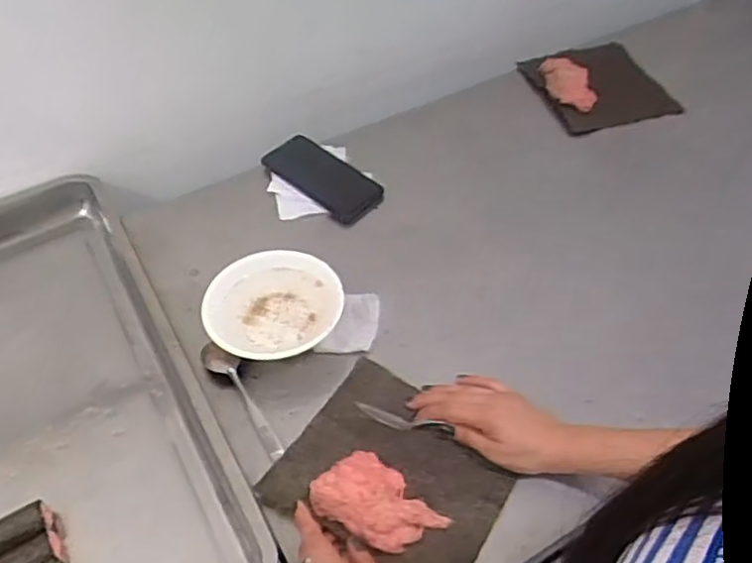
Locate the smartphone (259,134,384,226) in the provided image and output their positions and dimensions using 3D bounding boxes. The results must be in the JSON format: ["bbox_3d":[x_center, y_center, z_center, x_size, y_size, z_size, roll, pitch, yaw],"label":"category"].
[{"bbox_3d":[-0.071,-0.143,0.907,0.170,0.010,0.078,39,70,21],"label":"smartphone"}]

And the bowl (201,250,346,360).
[{"bbox_3d":[-0.110,0.034,0.733,0.147,0.051,0.142,-1,50,1],"label":"bowl"}]

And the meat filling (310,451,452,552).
[{"bbox_3d":[0.003,0.193,0.587,0.113,0.029,0.069,24,54,20],"label":"meat filling"}]

